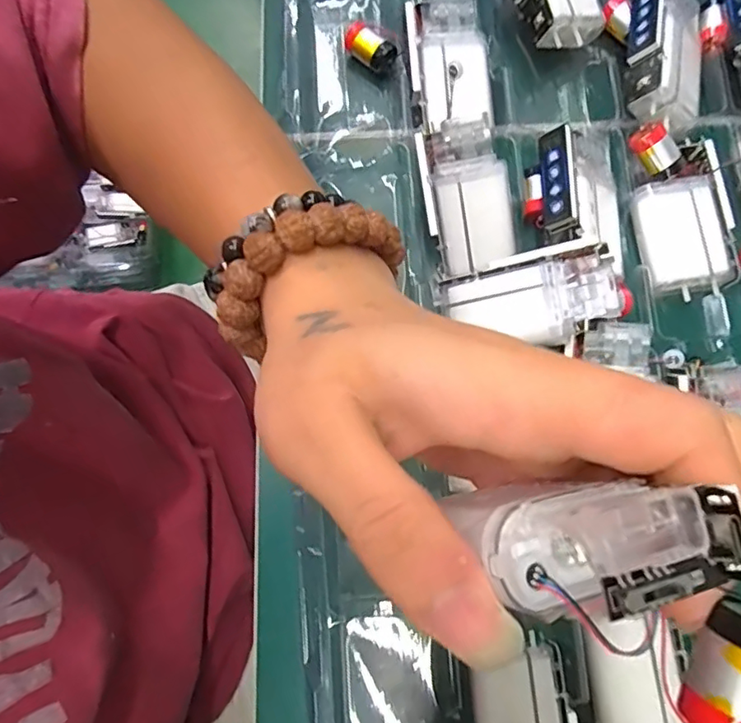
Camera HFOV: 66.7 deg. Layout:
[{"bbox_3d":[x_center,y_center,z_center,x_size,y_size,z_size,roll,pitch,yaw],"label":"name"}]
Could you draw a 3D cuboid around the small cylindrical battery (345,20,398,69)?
[{"bbox_3d":[0.000,-0.177,0.314,0.028,0.016,0.014,44,82,9],"label":"small cylindrical battery"}]

